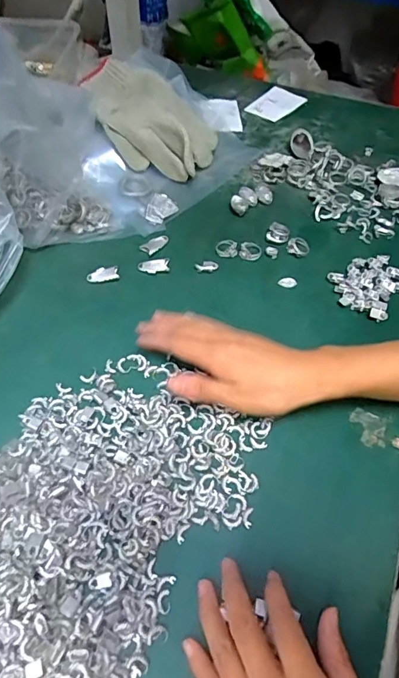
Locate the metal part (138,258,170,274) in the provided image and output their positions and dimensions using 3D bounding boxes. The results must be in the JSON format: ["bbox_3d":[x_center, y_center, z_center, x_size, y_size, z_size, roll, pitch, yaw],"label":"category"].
[{"bbox_3d":[-0.045,-0.072,0.456,0.031,0.005,0.017,-9,57,-7],"label":"metal part"}]

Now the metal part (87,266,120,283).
[{"bbox_3d":[-0.094,-0.063,0.451,0.031,0.006,0.017,-11,57,-8],"label":"metal part"}]

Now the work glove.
[{"bbox_3d":[-0.068,-0.259,0.545,0.180,0.062,0.113,25,59,15],"label":"work glove"}]

